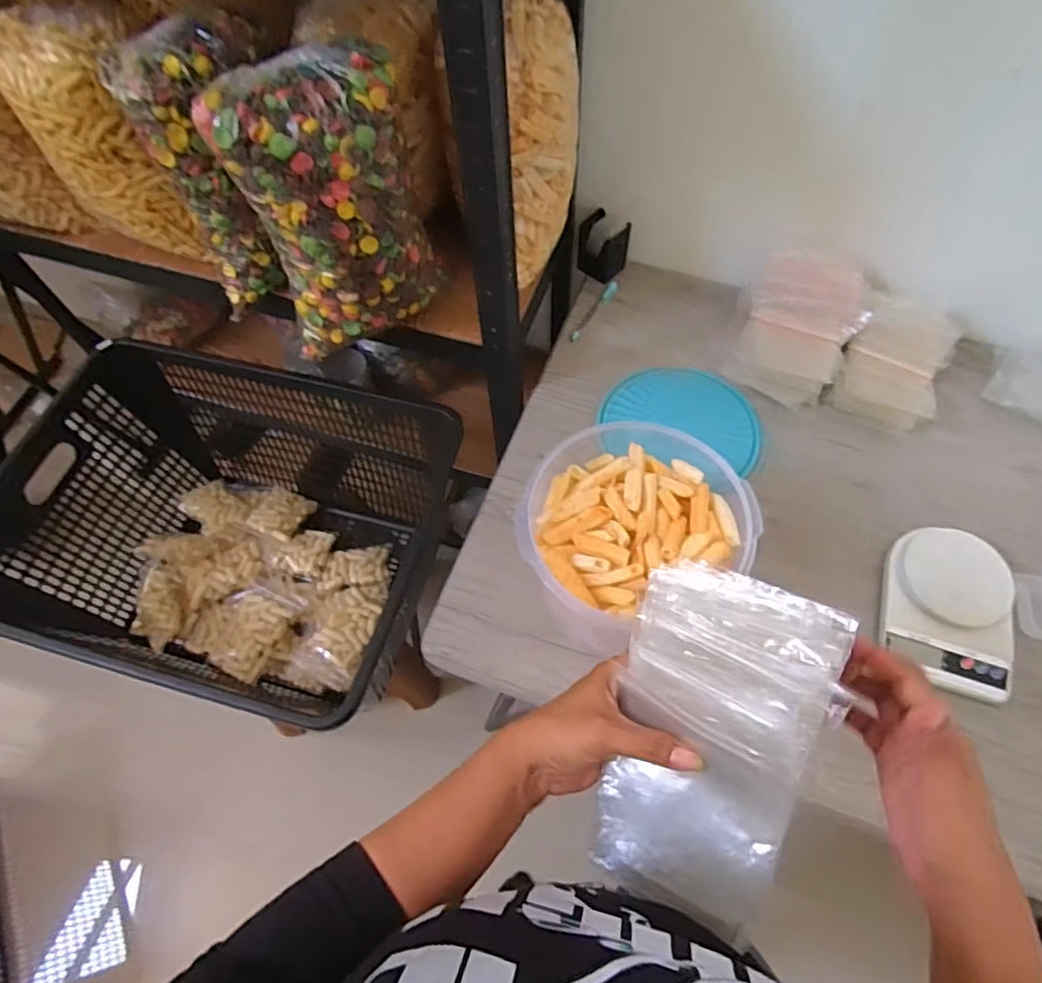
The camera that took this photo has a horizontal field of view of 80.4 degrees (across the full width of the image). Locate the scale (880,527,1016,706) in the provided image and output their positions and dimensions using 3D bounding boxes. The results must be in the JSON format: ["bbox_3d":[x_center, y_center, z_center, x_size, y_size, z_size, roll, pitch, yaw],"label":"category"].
[{"bbox_3d":[0.475,0.129,0.683,0.136,0.038,0.176,16,63,10],"label":"scale"}]

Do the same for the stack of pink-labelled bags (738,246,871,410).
[{"bbox_3d":[0.370,-0.224,0.826,0.149,0.093,0.179,25,65,14],"label":"stack of pink-labelled bags"}]

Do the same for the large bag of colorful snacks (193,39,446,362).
[{"bbox_3d":[-0.201,-0.302,0.683,0.193,0.284,0.111,-12,62,-4],"label":"large bag of colorful snacks"}]

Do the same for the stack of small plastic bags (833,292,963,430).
[{"bbox_3d":[0.497,-0.171,0.814,0.128,0.061,0.173,25,65,14],"label":"stack of small plastic bags"}]

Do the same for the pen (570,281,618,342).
[{"bbox_3d":[0.113,-0.275,0.934,0.013,0.010,0.134,30,67,16],"label":"pen"}]

